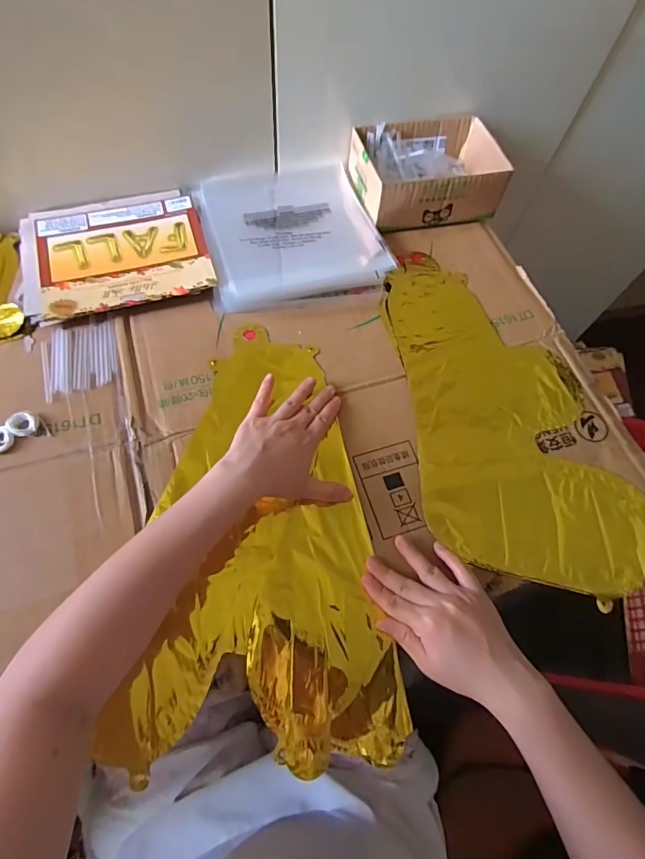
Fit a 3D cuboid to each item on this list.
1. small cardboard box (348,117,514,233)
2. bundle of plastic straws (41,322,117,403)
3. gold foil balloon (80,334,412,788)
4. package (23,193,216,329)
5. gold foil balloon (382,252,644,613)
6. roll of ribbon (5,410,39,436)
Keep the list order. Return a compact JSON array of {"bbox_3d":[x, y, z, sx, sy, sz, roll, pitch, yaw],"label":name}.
[{"bbox_3d":[0.138,-0.345,0.600,0.184,0.059,0.135,-12,68,-9],"label":"small cardboard box"},{"bbox_3d":[-0.264,-0.079,0.489,0.075,0.013,0.083,-16,67,-11],"label":"bundle of plastic straws"},{"bbox_3d":[-0.053,0.086,0.440,0.239,0.027,0.404,1,70,-2],"label":"gold foil balloon"},{"bbox_3d":[-0.251,-0.220,0.537,0.213,0.016,0.181,-16,67,-11],"label":"package"},{"bbox_3d":[0.184,-0.025,0.491,0.213,0.023,0.407,-15,71,-8],"label":"gold foil balloon"},{"bbox_3d":[-0.298,-0.005,0.446,0.028,0.010,0.026,42,69,15],"label":"roll of ribbon"}]

